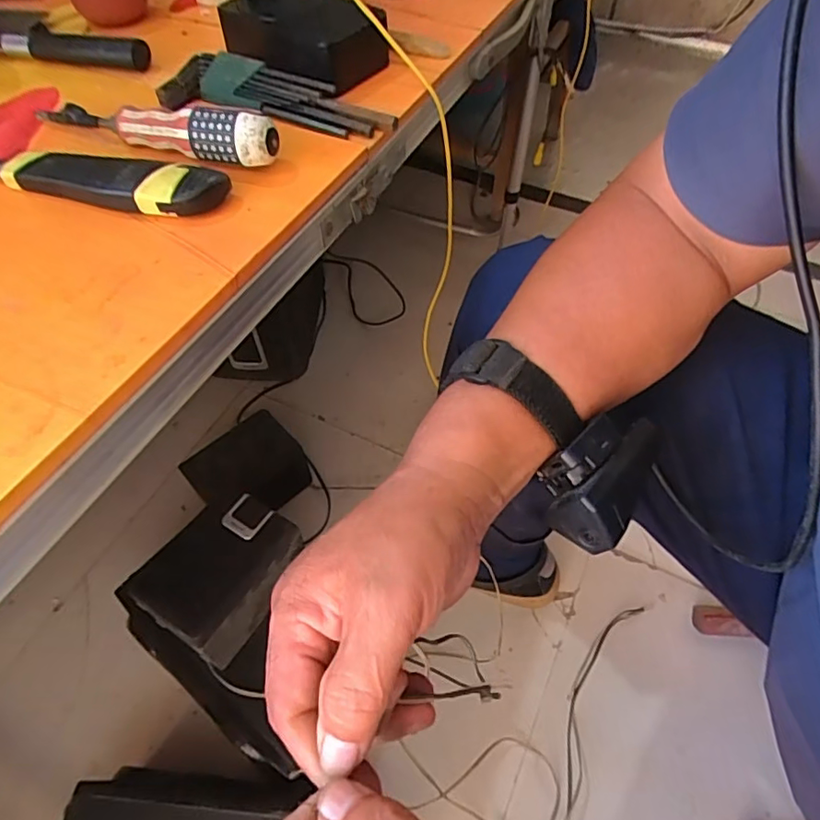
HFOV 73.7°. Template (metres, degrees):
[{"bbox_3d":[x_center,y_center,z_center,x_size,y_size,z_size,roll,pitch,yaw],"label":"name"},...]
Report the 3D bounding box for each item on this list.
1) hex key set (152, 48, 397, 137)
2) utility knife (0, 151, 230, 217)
[{"bbox_3d":[-0.098,-0.224,0.391,0.169,0.024,0.045,20,57,13],"label":"hex key set"},{"bbox_3d":[-0.186,-0.140,0.332,0.149,0.019,0.033,11,55,7],"label":"utility knife"}]

